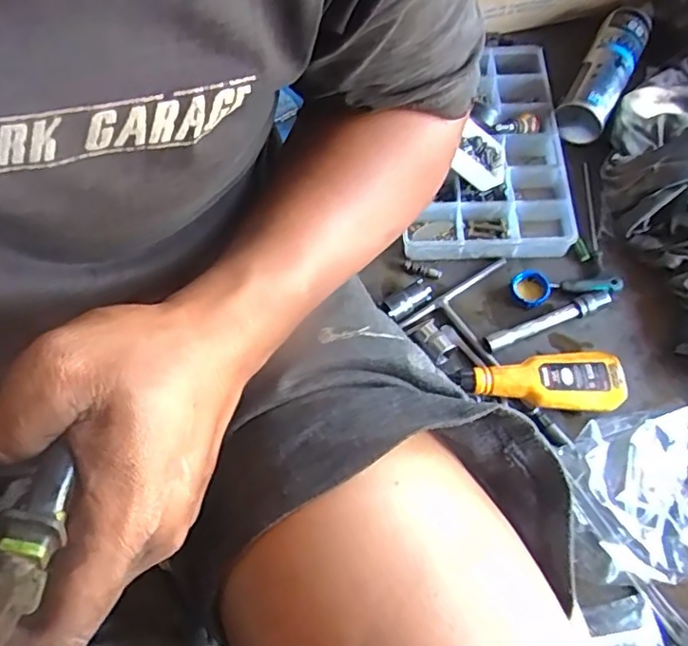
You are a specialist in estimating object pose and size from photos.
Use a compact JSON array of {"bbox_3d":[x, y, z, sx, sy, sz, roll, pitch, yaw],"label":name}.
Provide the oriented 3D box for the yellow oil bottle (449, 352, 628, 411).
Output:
[{"bbox_3d":[0.201,0.065,0.635,0.167,0.036,0.063,-3,64,1],"label":"yellow oil bottle"}]

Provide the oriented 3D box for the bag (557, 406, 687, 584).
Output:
[{"bbox_3d":[0.315,0.153,0.594,0.194,0.042,0.149,-25,65,-10],"label":"bag"}]

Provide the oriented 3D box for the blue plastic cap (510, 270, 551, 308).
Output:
[{"bbox_3d":[0.213,-0.039,0.690,0.042,0.020,0.035,5,64,5],"label":"blue plastic cap"}]

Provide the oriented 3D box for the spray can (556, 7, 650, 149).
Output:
[{"bbox_3d":[0.332,-0.319,0.778,0.062,0.062,0.205,26,68,14],"label":"spray can"}]

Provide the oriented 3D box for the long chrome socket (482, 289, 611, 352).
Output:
[{"bbox_3d":[0.221,-0.003,0.671,0.146,0.023,0.019,-20,65,-7],"label":"long chrome socket"}]

